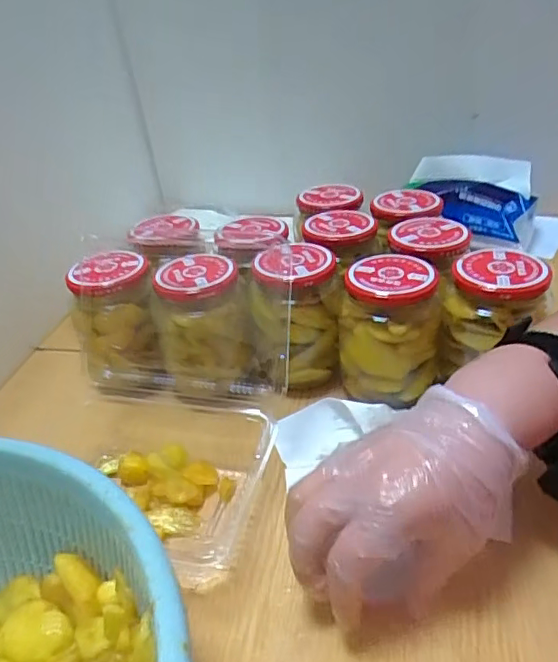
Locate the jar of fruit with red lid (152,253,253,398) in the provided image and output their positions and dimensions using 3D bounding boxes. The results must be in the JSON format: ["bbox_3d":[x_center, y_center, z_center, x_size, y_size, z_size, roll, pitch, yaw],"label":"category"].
[{"bbox_3d":[-0.066,0.001,0.496,0.080,0.120,0.072,-16,35,-16],"label":"jar of fruit with red lid"}]

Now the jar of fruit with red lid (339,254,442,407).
[{"bbox_3d":[0.090,0.001,0.462,0.080,0.107,0.069,2,34,10],"label":"jar of fruit with red lid"}]

